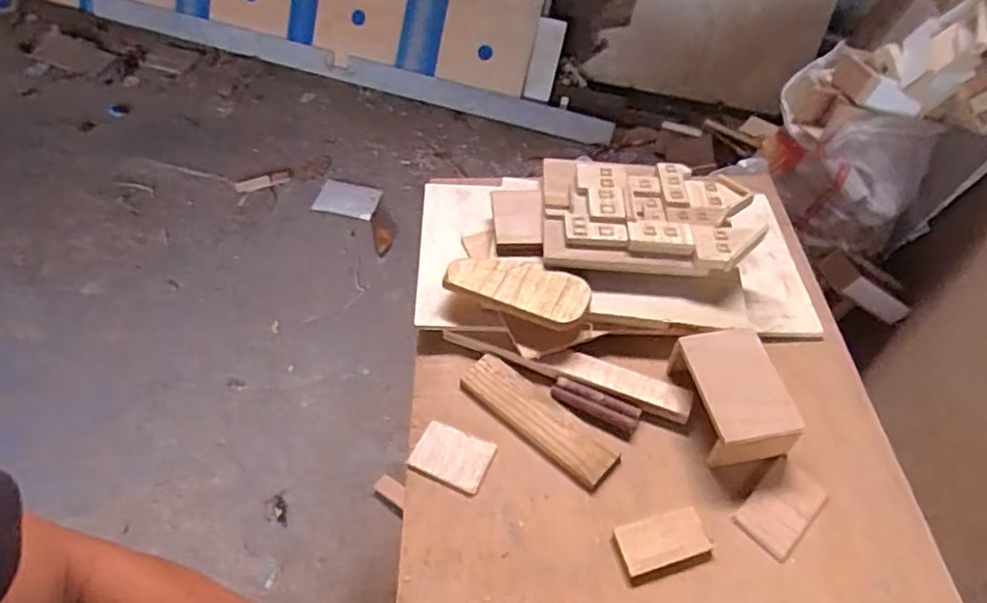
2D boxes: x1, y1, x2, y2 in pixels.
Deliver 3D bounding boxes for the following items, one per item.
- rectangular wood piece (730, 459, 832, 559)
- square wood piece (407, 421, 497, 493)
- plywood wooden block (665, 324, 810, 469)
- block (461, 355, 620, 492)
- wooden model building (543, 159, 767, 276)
[{"bbox_3d":[0.295,0.211,0.647,0.094,0.007,0.058,-36,57,-25],"label":"rectangular wood piece"},{"bbox_3d":[-0.044,0.165,0.682,0.079,0.011,0.058,17,52,16],"label":"square wood piece"},{"bbox_3d":[0.263,0.098,0.696,0.092,0.075,0.133,-9,51,-6],"label":"plywood wooden block"},{"bbox_3d":[0.048,0.128,0.709,0.195,0.011,0.057,35,59,27],"label":"block"},{"bbox_3d":[0.202,-0.120,0.829,0.274,0.039,0.189,4,50,-1],"label":"wooden model building"}]

